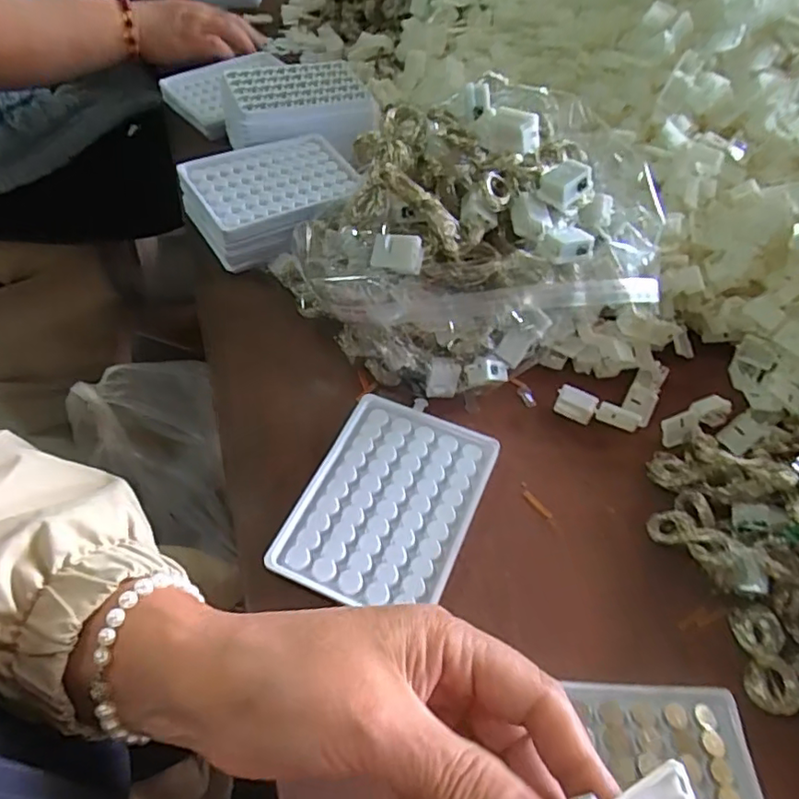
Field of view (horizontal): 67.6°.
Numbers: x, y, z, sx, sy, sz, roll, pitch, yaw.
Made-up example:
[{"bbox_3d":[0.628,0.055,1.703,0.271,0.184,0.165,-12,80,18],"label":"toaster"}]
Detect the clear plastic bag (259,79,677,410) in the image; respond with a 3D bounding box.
[{"bbox_3d":[0.040,-0.101,0.394,0.221,0.157,0.190,-6,53,-9],"label":"clear plastic bag"}]

